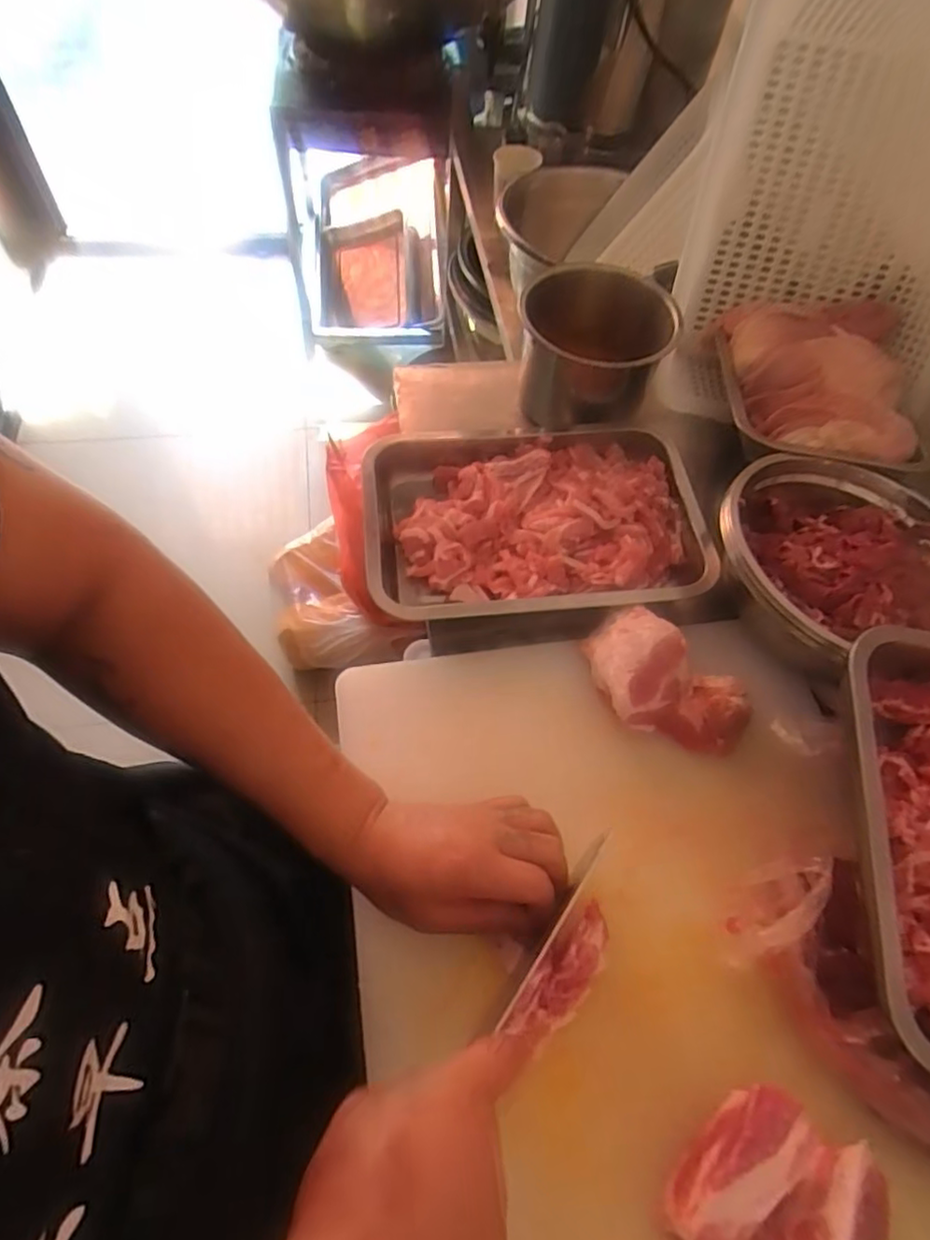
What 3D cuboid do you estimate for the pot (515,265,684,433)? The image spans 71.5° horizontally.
[{"bbox_3d":[0.123,-0.269,0.679,0.150,0.113,0.131,21,61,7],"label":"pot"}]

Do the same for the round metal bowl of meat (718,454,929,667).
[{"bbox_3d":[0.336,-0.058,0.565,0.206,0.075,0.192,2,61,-3],"label":"round metal bowl of meat"}]

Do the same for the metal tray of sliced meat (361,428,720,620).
[{"bbox_3d":[0.072,-0.091,0.618,0.326,0.053,0.206,-3,61,-6],"label":"metal tray of sliced meat"}]

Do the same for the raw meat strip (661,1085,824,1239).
[{"bbox_3d":[0.154,0.310,0.364,0.098,0.038,0.050,-27,66,-18],"label":"raw meat strip"}]

